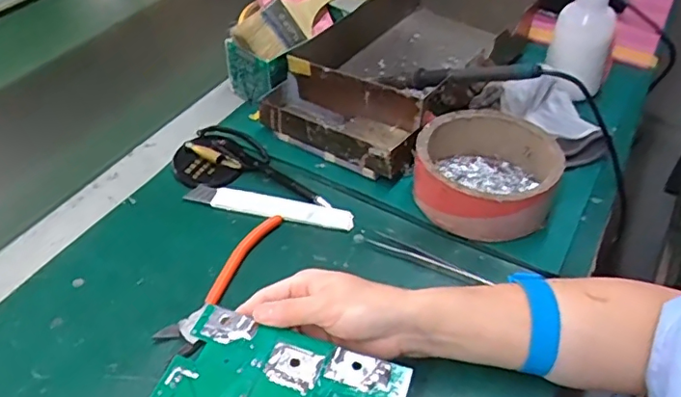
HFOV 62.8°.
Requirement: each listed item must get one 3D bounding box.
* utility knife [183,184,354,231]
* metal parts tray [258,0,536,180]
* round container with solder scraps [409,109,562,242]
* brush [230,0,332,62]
[{"bbox_3d":[-0.064,0.005,0.503,0.153,0.008,0.021,9,45,10],"label":"utility knife"},{"bbox_3d":[0.074,-0.163,0.641,0.195,0.067,0.346,21,48,22],"label":"metal parts tray"},{"bbox_3d":[0.130,-0.023,0.502,0.120,0.054,0.113,-1,44,1],"label":"round container with solder scraps"},{"bbox_3d":[-0.040,-0.210,0.630,0.178,0.051,0.017,-39,18,-31],"label":"brush"}]

